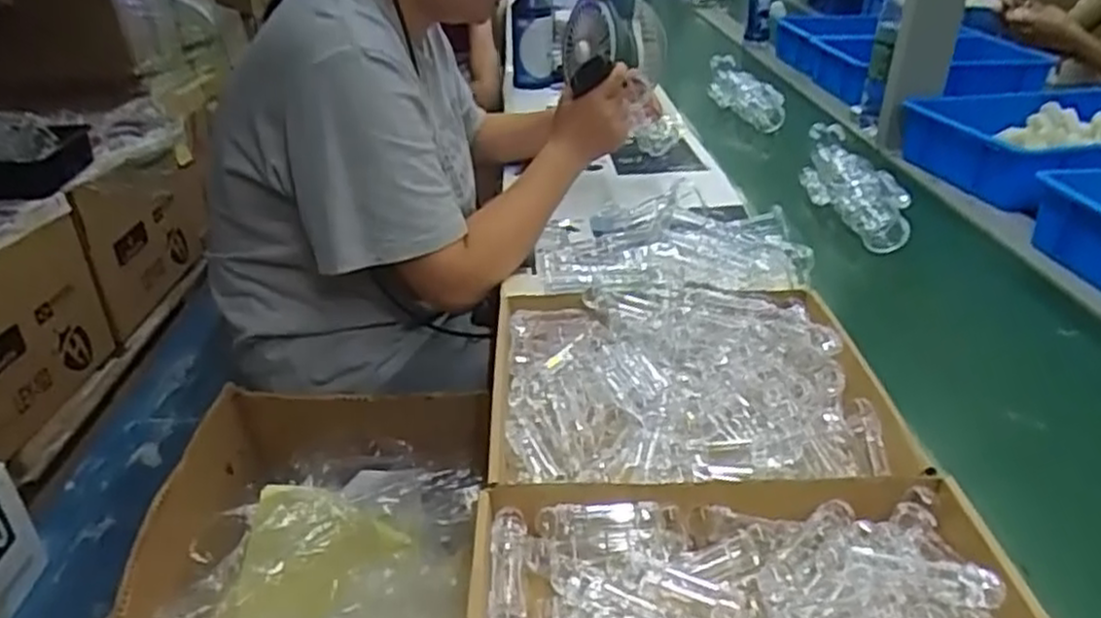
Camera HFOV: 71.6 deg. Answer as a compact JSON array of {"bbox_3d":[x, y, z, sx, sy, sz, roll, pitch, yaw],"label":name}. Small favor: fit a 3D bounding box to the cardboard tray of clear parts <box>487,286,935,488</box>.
[{"bbox_3d":[0.108,0.060,0.638,0.308,0.055,0.264,-1,30,0],"label":"cardboard tray of clear parts"}]

